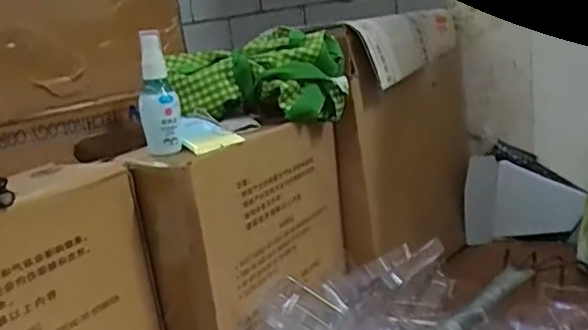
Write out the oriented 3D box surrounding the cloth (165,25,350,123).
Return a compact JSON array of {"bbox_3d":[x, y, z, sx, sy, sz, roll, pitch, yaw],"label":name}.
[{"bbox_3d":[-0.043,-0.102,0.722,0.208,0.094,0.099,-7,13,0],"label":"cloth"}]

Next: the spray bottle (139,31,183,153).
[{"bbox_3d":[-0.134,-0.069,0.589,0.038,0.116,0.032,-10,13,-12],"label":"spray bottle"}]

